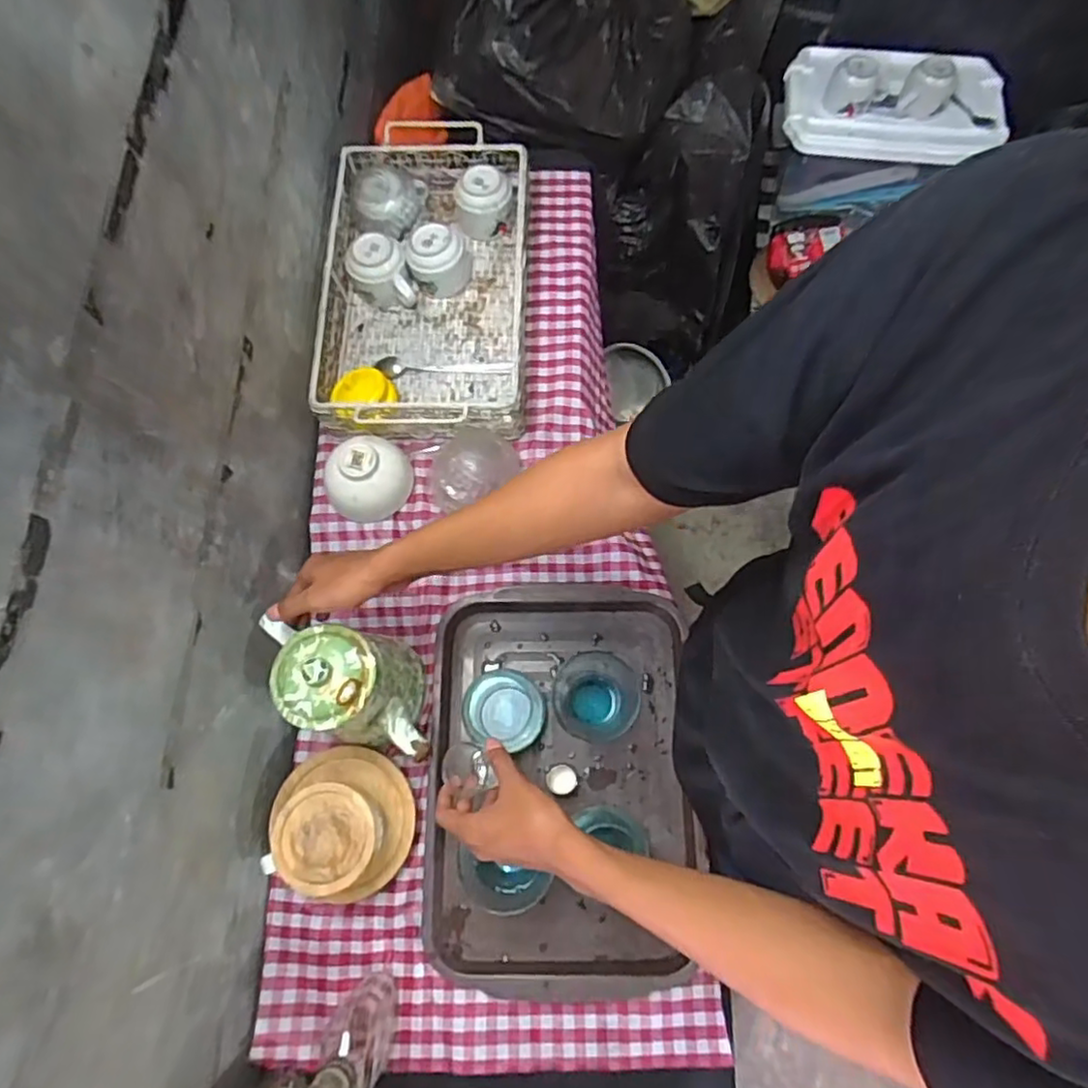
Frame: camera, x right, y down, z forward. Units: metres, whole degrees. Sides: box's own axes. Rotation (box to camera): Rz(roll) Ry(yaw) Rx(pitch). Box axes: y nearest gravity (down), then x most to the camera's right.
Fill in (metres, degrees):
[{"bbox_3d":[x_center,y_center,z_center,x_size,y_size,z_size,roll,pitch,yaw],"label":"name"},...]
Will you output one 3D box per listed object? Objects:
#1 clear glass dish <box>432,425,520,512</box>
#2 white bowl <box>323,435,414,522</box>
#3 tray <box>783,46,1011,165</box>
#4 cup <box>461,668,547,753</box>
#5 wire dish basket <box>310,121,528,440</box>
[{"bbox_3d":[-0.086,-0.093,0.799,0.113,0.063,0.091,-28,73,-8],"label":"clear glass dish"},{"bbox_3d":[-0.217,-0.081,0.803,0.109,0.062,0.090,-36,75,-10],"label":"white bowl"},{"bbox_3d":[0.662,-0.828,1.212,0.402,0.087,0.201,8,72,4],"label":"tray"},{"bbox_3d":[-0.046,0.189,0.752,0.092,0.047,0.084,0,72,1],"label":"cup"},{"bbox_3d":[-0.154,-0.342,0.868,0.258,0.084,0.425,0,72,1],"label":"wire dish basket"}]

